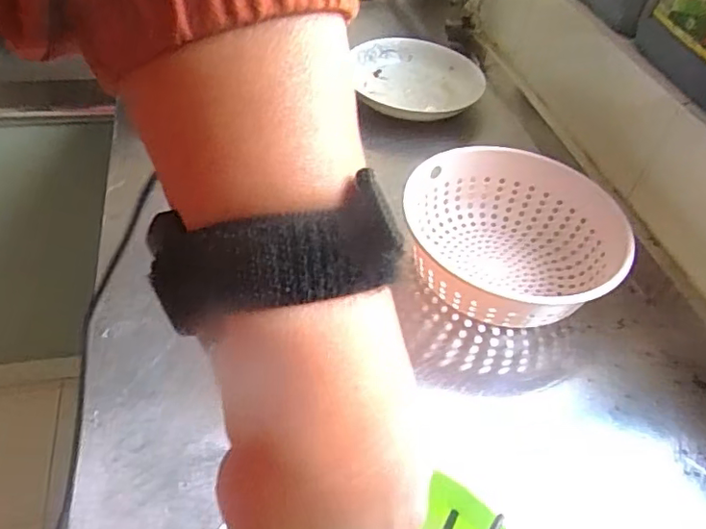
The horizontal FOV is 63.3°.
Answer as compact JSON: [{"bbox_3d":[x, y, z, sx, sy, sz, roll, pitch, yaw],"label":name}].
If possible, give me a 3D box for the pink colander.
[{"bbox_3d":[0.150,-0.029,0.558,0.197,0.072,0.199,3,47,-3],"label":"pink colander"}]

